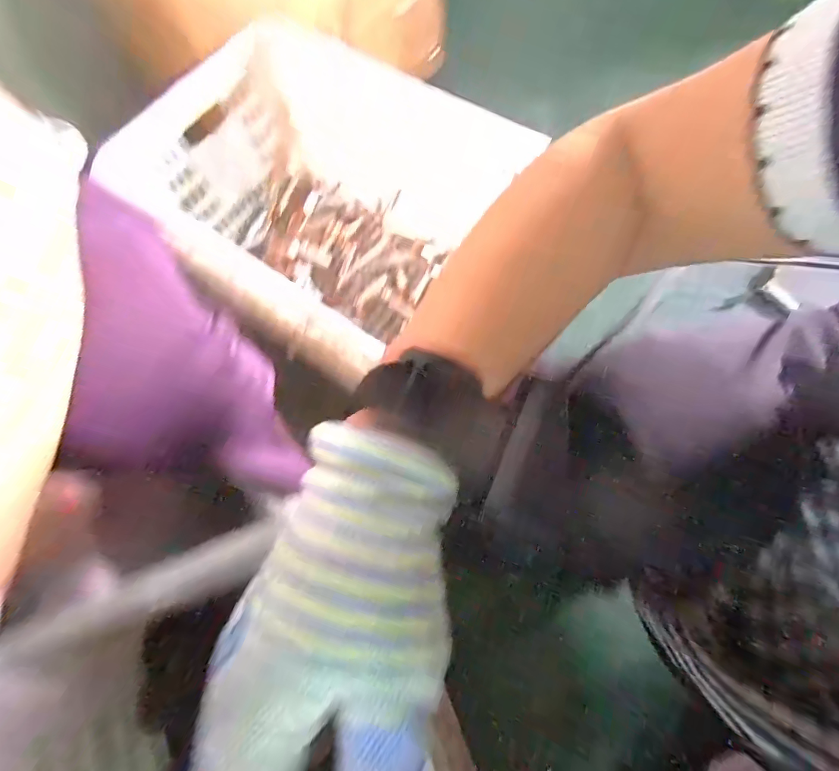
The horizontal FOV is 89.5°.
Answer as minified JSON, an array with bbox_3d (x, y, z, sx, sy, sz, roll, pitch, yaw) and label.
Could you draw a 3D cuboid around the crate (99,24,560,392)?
[{"bbox_3d":[-0.138,-0.278,0.677,0.498,0.296,0.308,27,74,11],"label":"crate"}]

